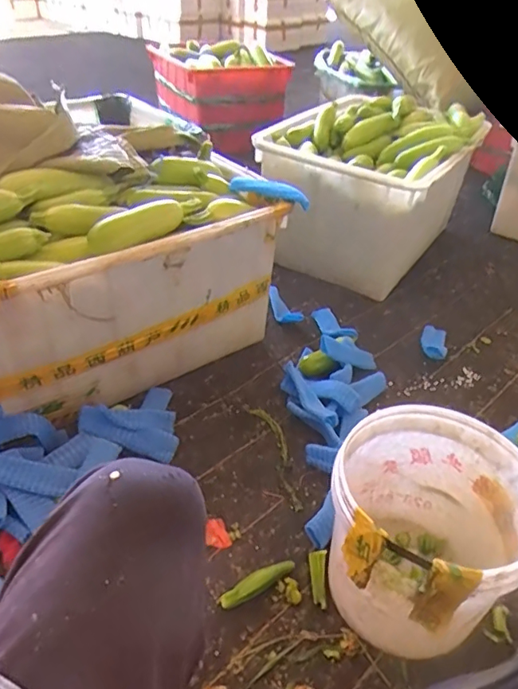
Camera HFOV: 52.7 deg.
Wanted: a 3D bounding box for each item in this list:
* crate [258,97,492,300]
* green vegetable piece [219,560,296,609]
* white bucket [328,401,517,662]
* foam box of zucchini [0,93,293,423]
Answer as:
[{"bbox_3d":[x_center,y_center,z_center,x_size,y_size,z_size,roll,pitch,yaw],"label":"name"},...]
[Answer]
[{"bbox_3d":[0.319,-0.453,1.550,0.457,0.377,0.574,27,44,27],"label":"crate"},{"bbox_3d":[-0.001,0.356,0.781,0.123,0.027,0.028,-22,44,-28],"label":"green vegetable piece"},{"bbox_3d":[0.220,0.270,0.732,0.244,0.256,0.262,2,38,-2],"label":"white bucket"},{"bbox_3d":[-0.309,-0.142,1.056,0.612,0.405,0.338,-24,46,-30],"label":"foam box of zucchini"}]

